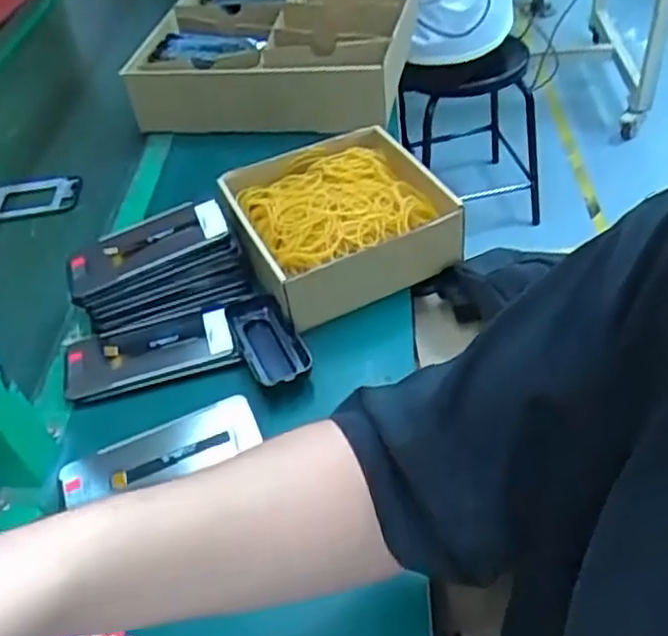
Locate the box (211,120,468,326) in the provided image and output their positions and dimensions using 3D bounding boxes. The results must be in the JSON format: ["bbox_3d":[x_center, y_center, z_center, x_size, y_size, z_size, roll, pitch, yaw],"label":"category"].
[{"bbox_3d":[0.006,-0.100,0.708,0.213,0.071,0.208,-23,46,-15],"label":"box"}]

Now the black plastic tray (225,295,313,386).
[{"bbox_3d":[-0.060,0.023,0.635,0.050,0.030,0.101,-22,47,-16],"label":"black plastic tray"}]

